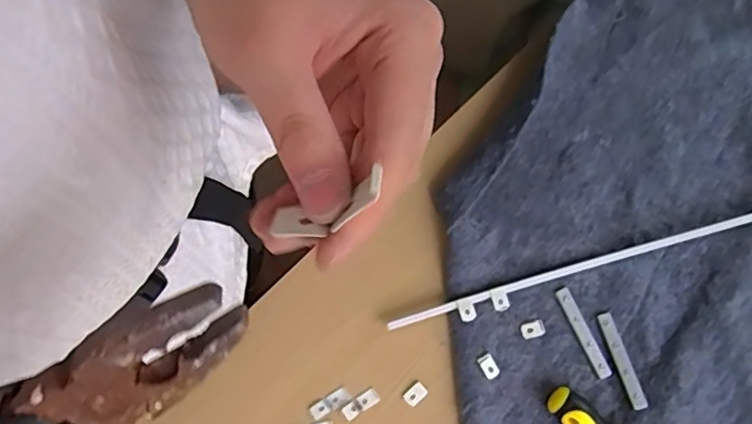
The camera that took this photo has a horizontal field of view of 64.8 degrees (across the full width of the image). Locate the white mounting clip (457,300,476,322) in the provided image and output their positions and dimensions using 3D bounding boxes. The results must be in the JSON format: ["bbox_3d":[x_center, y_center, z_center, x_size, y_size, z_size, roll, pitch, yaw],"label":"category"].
[{"bbox_3d":[0.091,0.100,0.598,0.016,0.005,0.021,-21,78,-6],"label":"white mounting clip"}]

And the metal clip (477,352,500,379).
[{"bbox_3d":[0.112,0.153,0.588,0.015,0.004,0.024,-30,79,-8],"label":"metal clip"}]

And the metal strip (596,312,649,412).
[{"bbox_3d":[0.245,0.148,0.591,0.016,0.004,0.096,-21,70,12],"label":"metal strip"}]

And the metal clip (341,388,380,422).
[{"bbox_3d":[-0.016,0.192,0.591,0.040,0.006,0.015,-26,78,-27],"label":"metal clip"}]

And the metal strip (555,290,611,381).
[{"bbox_3d":[0.210,0.123,0.601,0.016,0.006,0.094,-24,79,-7],"label":"metal strip"}]

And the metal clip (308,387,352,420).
[{"bbox_3d":[-0.045,0.189,0.584,0.041,0.004,0.015,-31,80,-8],"label":"metal clip"}]

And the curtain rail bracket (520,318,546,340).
[{"bbox_3d":[0.160,0.120,0.602,0.024,0.004,0.017,-19,78,-6],"label":"curtain rail bracket"}]

